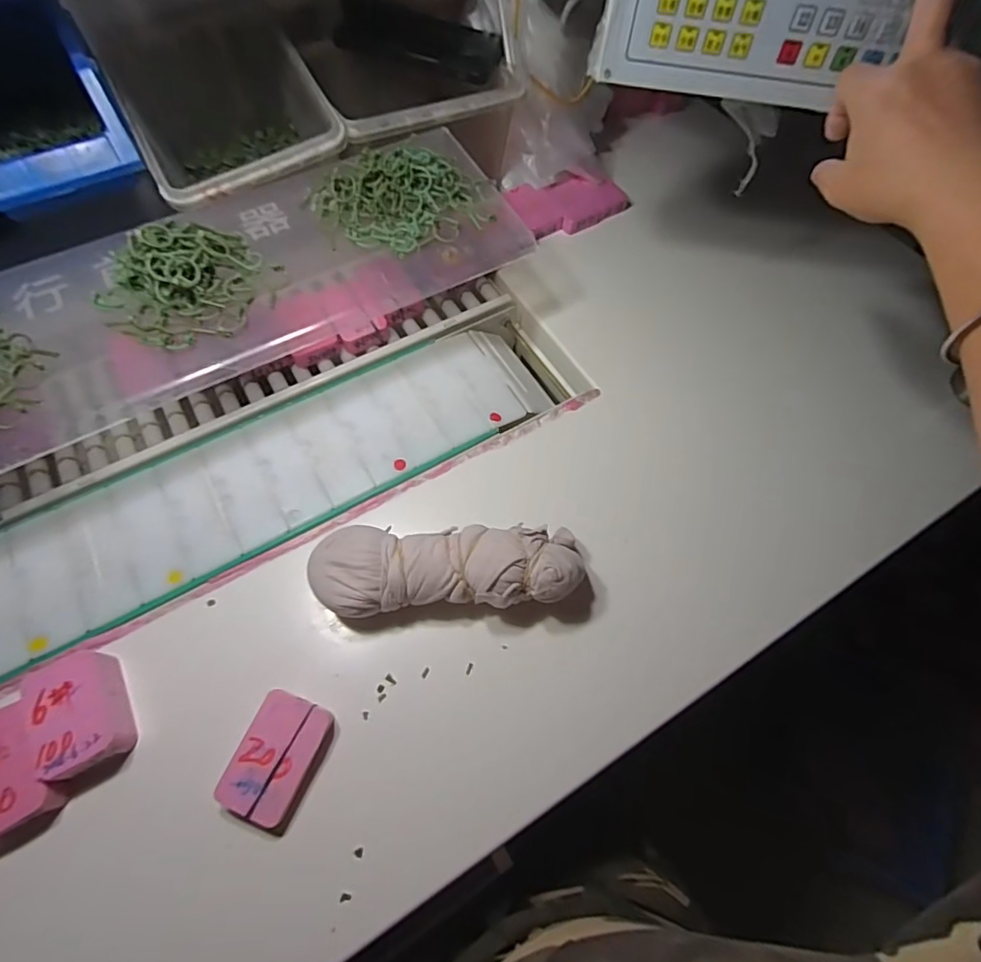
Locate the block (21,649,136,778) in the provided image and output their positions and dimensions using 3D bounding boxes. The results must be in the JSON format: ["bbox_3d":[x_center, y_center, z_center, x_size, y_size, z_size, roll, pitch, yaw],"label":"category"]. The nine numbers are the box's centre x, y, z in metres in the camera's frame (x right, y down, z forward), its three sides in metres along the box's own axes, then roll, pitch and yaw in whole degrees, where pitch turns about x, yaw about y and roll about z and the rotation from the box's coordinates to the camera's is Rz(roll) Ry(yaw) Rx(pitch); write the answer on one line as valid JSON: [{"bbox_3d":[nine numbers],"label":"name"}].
[{"bbox_3d":[-0.273,0.153,0.345,0.049,0.024,0.074,-28,67,-14],"label":"block"}]

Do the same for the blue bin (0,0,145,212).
[{"bbox_3d":[-0.361,-0.290,0.402,0.124,0.072,0.154,-26,67,-14],"label":"blue bin"}]

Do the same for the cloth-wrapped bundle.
[{"bbox_3d":[-0.034,0.065,0.379,0.192,0.052,0.060,-3,63,-3],"label":"cloth-wrapped bundle"}]

